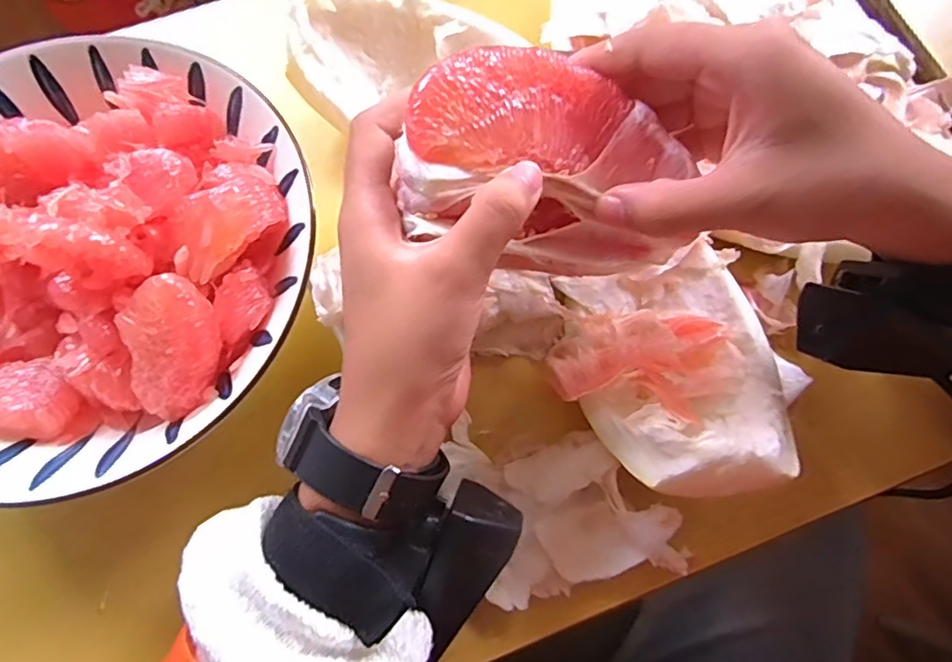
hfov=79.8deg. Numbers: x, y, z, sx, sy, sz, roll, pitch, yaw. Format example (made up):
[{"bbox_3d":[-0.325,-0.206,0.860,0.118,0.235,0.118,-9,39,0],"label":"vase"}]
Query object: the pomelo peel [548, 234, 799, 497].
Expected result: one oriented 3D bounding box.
[{"bbox_3d":[0.087,0.012,0.245,0.099,0.058,0.109,-9,76,-4],"label":"pomelo peel"}]

